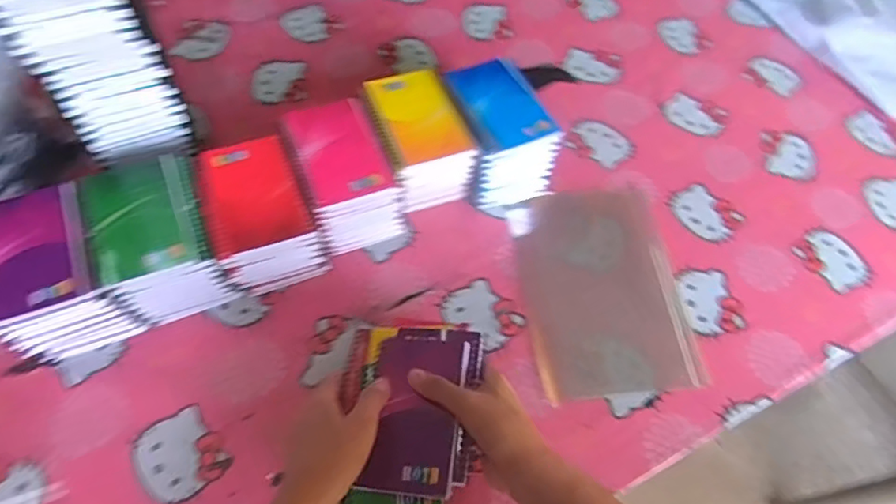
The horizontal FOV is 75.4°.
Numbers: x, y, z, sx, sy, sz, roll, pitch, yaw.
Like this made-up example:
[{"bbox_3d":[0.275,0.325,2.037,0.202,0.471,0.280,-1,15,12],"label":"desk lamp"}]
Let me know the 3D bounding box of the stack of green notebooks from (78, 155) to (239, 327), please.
[{"bbox_3d":[-0.293,-0.022,0.590,0.099,0.096,0.162,-19,62,-15],"label":"stack of green notebooks"}]

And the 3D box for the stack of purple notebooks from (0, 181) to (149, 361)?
[{"bbox_3d":[-0.375,0.020,0.554,0.097,0.099,0.145,-25,64,-18],"label":"stack of purple notebooks"}]

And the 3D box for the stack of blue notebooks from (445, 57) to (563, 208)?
[{"bbox_3d":[0.059,-0.134,0.675,0.098,0.108,0.141,-17,62,-14],"label":"stack of blue notebooks"}]

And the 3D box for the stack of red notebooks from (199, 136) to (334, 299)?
[{"bbox_3d":[-0.192,-0.036,0.608,0.101,0.095,0.130,-18,62,-15],"label":"stack of red notebooks"}]

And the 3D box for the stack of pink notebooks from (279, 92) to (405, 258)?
[{"bbox_3d":[-0.113,-0.078,0.638,0.094,0.101,0.147,-19,62,-15],"label":"stack of pink notebooks"}]

